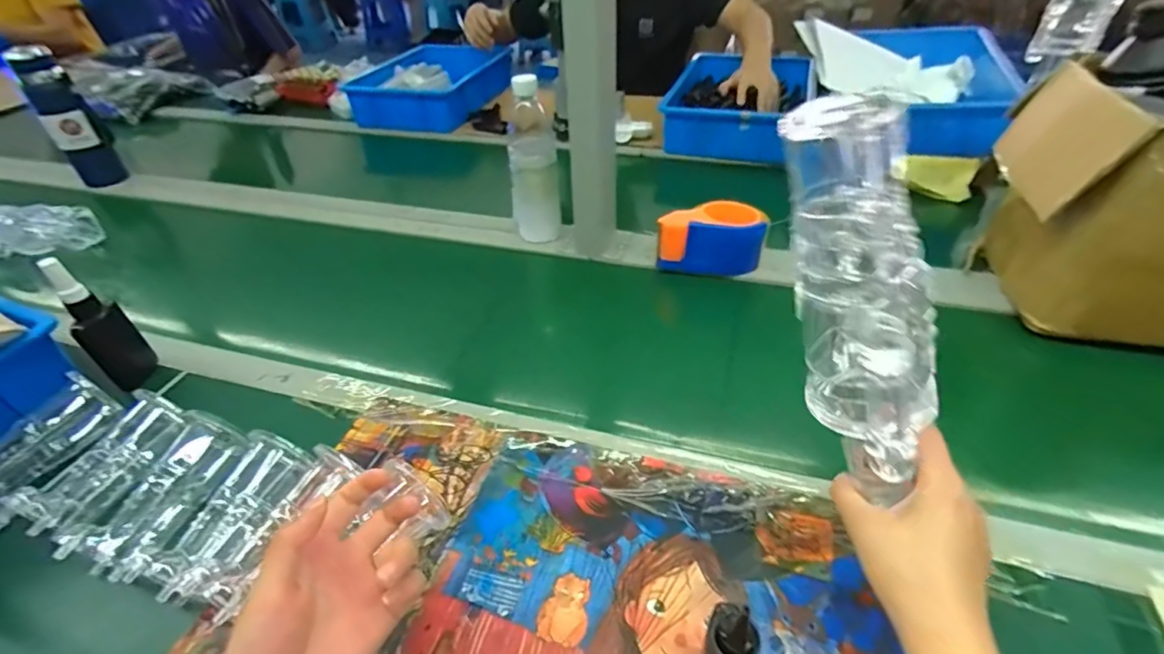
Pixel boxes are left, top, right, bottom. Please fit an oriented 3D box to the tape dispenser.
[{"bbox_3d":[0.175,-0.121,0.715,0.137,0.075,0.068,7,41,12],"label":"tape dispenser"}]

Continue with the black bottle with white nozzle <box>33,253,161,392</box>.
[{"bbox_3d":[-0.506,-0.004,0.548,0.048,0.144,0.046,29,50,32],"label":"black bottle with white nozzle"}]

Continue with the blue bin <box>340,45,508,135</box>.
[{"bbox_3d":[-0.355,-0.582,1.283,0.301,0.100,0.412,17,45,21],"label":"blue bin"}]

